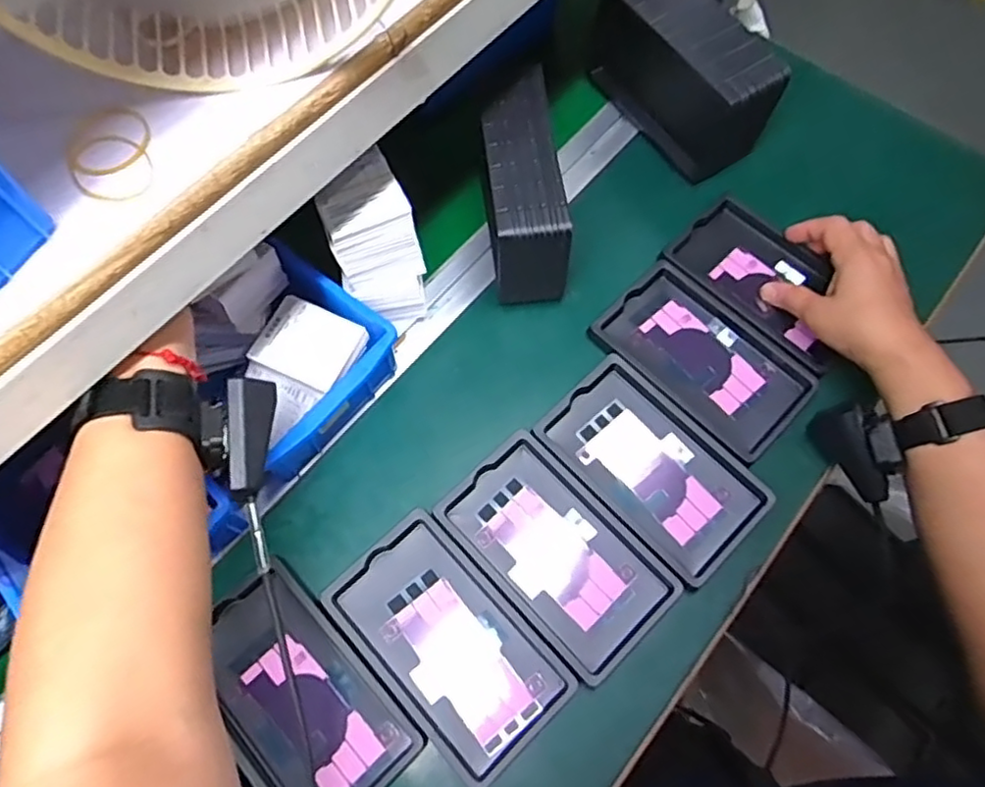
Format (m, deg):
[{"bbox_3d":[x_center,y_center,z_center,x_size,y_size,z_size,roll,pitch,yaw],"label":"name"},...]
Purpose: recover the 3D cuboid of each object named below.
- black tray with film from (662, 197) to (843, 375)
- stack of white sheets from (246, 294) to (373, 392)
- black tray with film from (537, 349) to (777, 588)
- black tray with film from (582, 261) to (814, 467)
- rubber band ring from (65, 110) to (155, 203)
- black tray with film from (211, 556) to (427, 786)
[{"bbox_3d":[0.228,-0.090,0.532,0.089,0.025,0.154,-41,72,-14],"label":"black tray with film"},{"bbox_3d":[-0.133,-0.037,0.468,0.070,0.011,0.058,23,70,11],"label":"stack of white sheets"},{"bbox_3d":[0.117,0.053,0.473,0.095,0.013,0.157,-41,72,-14],"label":"black tray with film"},{"bbox_3d":[0.166,-0.029,0.505,0.096,0.014,0.155,-43,72,-15],"label":"black tray with film"},{"bbox_3d":[-0.180,-0.112,0.301,0.039,0.004,0.056,-12,67,-3],"label":"rubber band ring"},{"bbox_3d":[-0.127,0.196,0.416,0.093,0.017,0.155,-42,72,-14],"label":"black tray with film"}]

